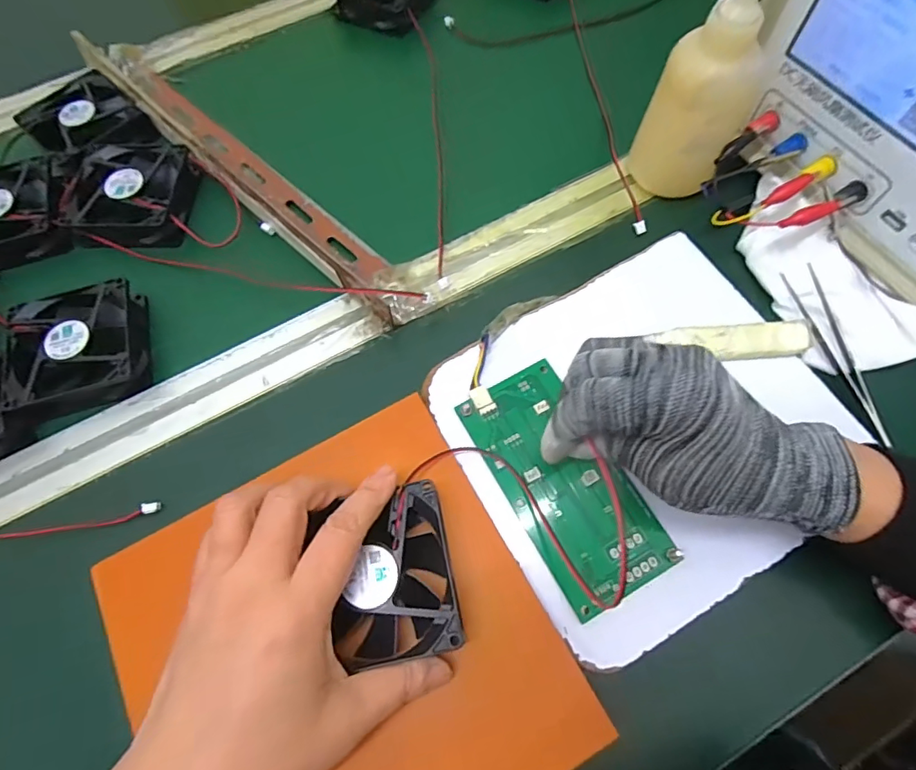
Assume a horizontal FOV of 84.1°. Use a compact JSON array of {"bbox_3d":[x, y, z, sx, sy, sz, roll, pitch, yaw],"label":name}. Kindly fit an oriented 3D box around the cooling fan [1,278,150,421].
[{"bbox_3d":[-0.254,-0.024,0.336,0.080,0.027,0.079,-17,64,-5],"label":"cooling fan"}]

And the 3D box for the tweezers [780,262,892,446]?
[{"bbox_3d":[0.236,-0.023,0.312,0.018,0.009,0.118,-12,63,-3],"label":"tweezers"}]

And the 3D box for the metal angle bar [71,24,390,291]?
[{"bbox_3d":[-0.180,-0.182,0.398,0.356,0.034,0.049,39,72,20],"label":"metal angle bar"}]

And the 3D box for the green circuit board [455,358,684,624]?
[{"bbox_3d":[0.058,0.052,0.286,0.065,0.010,0.133,-30,71,-12],"label":"green circuit board"}]

